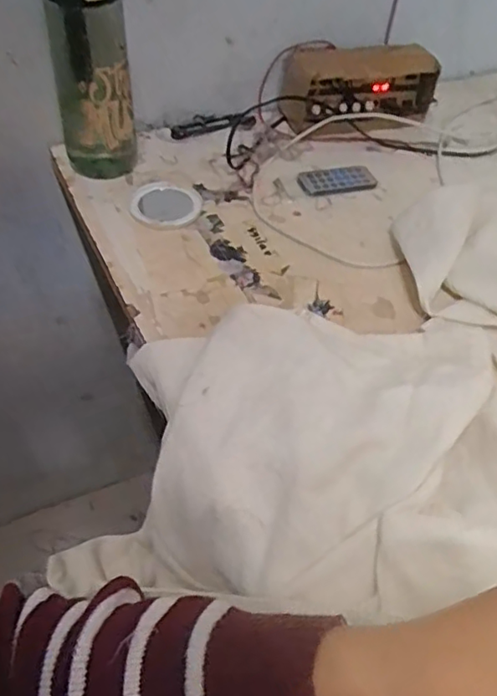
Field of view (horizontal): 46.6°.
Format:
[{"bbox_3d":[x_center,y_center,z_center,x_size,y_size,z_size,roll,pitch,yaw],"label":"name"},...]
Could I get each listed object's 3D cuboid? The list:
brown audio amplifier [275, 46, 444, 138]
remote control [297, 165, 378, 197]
[{"bbox_3d":[0.134,-0.326,0.732,0.198,0.077,0.078,-13,50,-14],"label":"brown audio amplifier"},{"bbox_3d":[0.102,-0.191,0.661,0.090,0.008,0.042,-11,50,-13],"label":"remote control"}]

